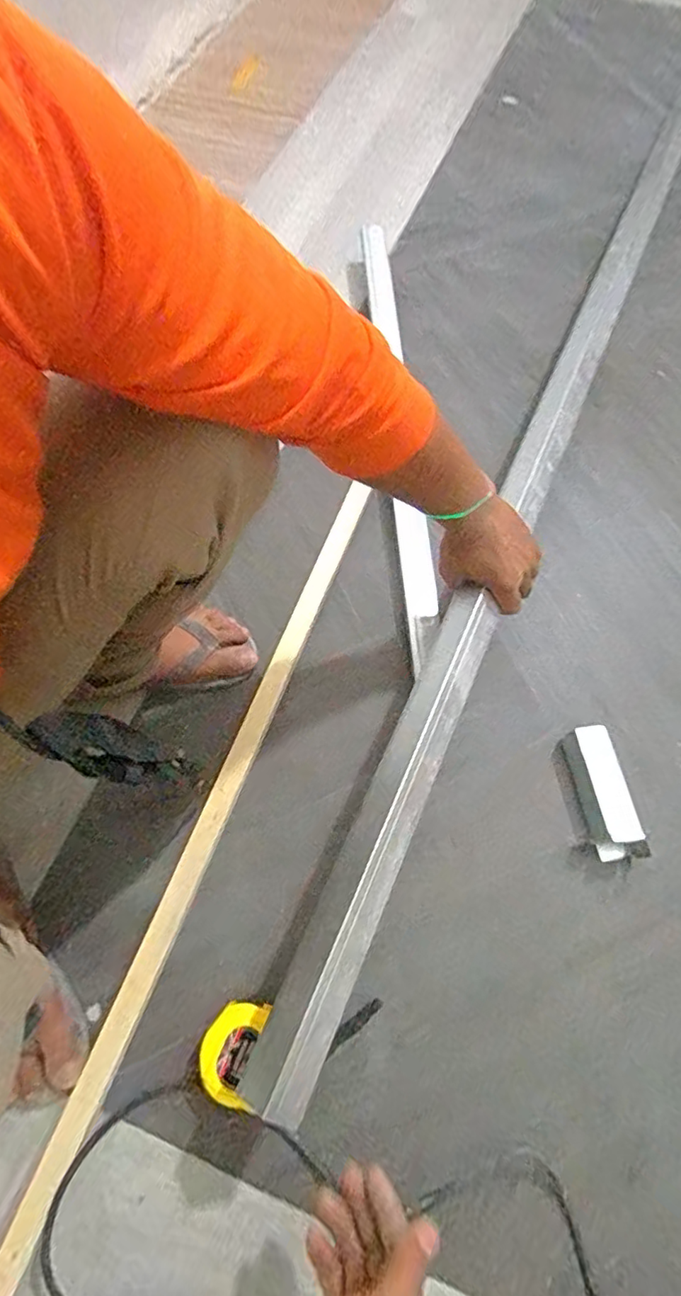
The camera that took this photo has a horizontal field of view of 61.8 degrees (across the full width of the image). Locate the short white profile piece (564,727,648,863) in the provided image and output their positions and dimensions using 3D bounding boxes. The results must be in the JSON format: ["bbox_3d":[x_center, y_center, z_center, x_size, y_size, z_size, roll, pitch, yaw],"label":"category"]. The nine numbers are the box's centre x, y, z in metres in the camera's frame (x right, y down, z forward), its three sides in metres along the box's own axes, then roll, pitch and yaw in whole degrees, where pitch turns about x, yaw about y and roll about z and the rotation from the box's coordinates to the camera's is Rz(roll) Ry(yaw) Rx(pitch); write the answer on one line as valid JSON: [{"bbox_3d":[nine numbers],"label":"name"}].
[{"bbox_3d":[0.284,0.157,0.616,0.051,0.044,0.140,-12,68,-5],"label":"short white profile piece"}]

